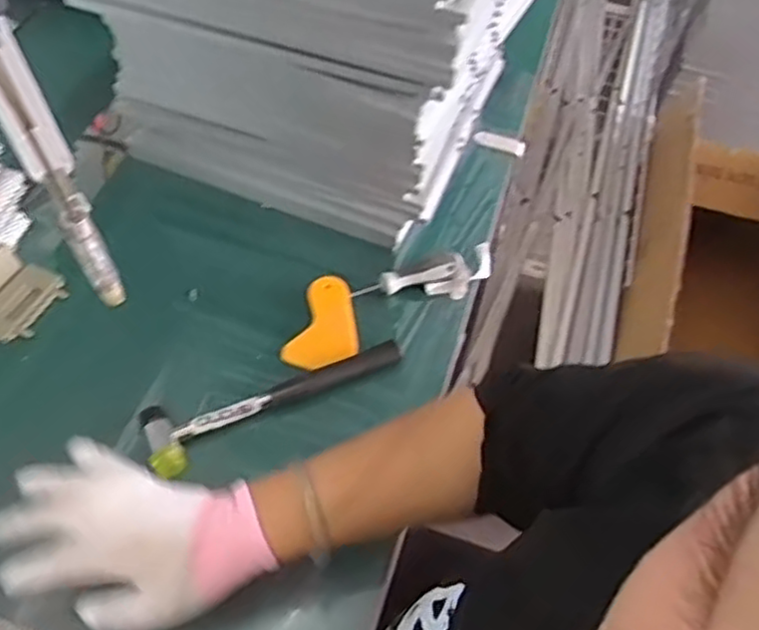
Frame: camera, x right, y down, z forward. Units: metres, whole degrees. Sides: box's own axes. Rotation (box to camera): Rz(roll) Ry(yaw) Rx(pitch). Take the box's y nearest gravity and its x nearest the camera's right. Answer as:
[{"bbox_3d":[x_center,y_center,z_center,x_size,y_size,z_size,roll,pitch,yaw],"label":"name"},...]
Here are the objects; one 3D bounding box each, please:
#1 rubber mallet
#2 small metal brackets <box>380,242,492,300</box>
[{"bbox_3d":[-0.092,0.077,0.645,0.237,0.034,0.057,-21,58,-17],"label":"rubber mallet"},{"bbox_3d":[0.067,-0.037,0.735,0.126,0.030,0.046,-21,58,-17],"label":"small metal brackets"}]

